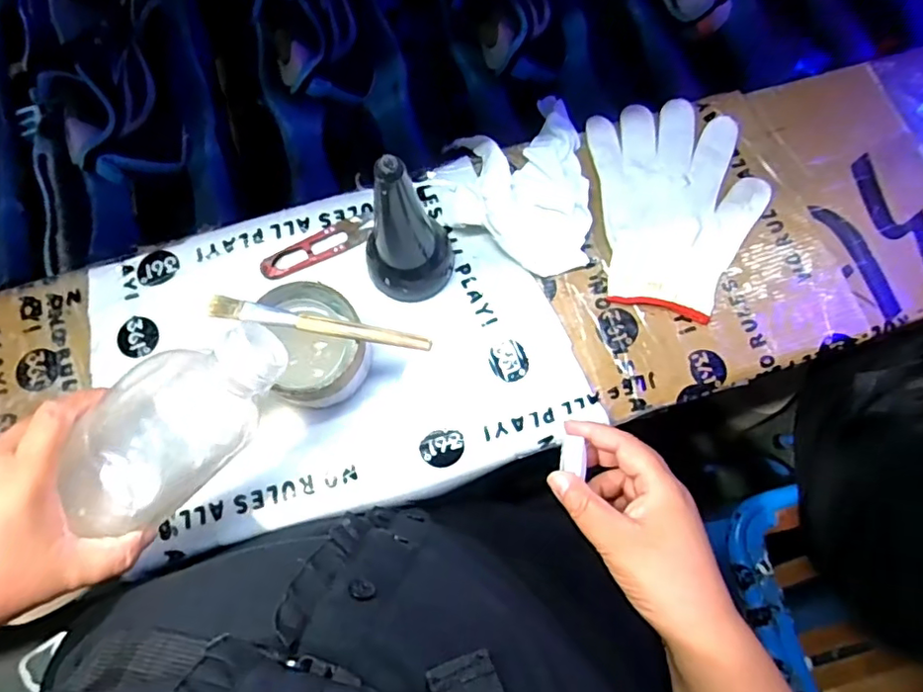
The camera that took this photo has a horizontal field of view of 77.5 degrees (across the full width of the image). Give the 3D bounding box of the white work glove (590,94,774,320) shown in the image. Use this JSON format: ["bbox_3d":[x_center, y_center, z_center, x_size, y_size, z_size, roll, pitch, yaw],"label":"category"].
[{"bbox_3d":[0.183,-0.119,0.480,0.134,0.011,0.190,-3,75,-2],"label":"white work glove"}]

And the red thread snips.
[{"bbox_3d":[-0.116,-0.082,0.464,0.093,0.008,0.025,-26,77,-8],"label":"red thread snips"}]

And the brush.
[{"bbox_3d":[-0.095,-0.015,0.387,0.150,0.010,0.015,9,75,2],"label":"brush"}]

